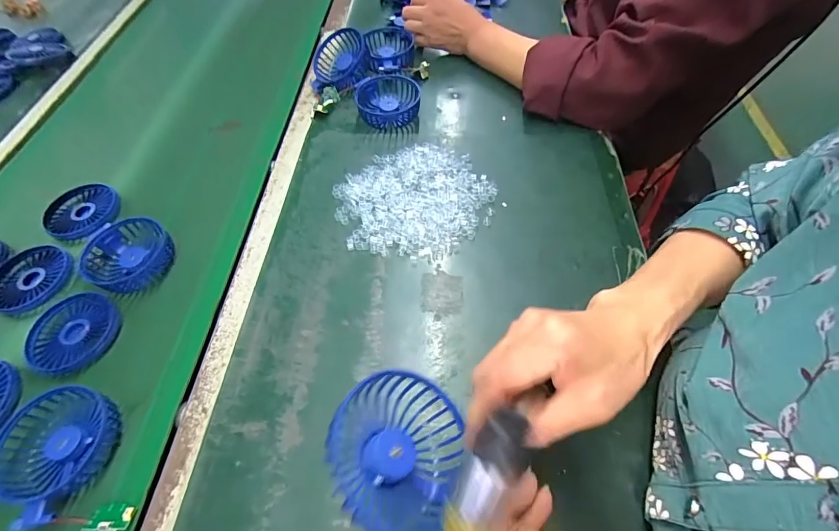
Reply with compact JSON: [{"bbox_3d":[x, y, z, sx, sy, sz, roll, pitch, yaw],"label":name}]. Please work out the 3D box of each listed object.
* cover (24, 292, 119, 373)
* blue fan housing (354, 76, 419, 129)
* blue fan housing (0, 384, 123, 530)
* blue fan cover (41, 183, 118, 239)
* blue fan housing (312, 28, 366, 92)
[{"bbox_3d":[-0.349,0.066,0.398,0.081,0.010,0.082,22,61,18],"label":"cover"},{"bbox_3d":[-0.044,-0.231,0.554,0.085,0.031,0.081,-11,57,-3],"label":"blue fan housing"},{"bbox_3d":[-0.304,0.150,0.329,0.076,0.028,0.093,16,59,14],"label":"blue fan housing"},{"bbox_3d":[-0.426,-0.069,0.499,0.076,0.015,0.086,-15,57,-6],"label":"blue fan cover"},{"bbox_3d":[-0.118,-0.302,0.593,0.079,0.037,0.089,5,84,17],"label":"blue fan housing"}]

